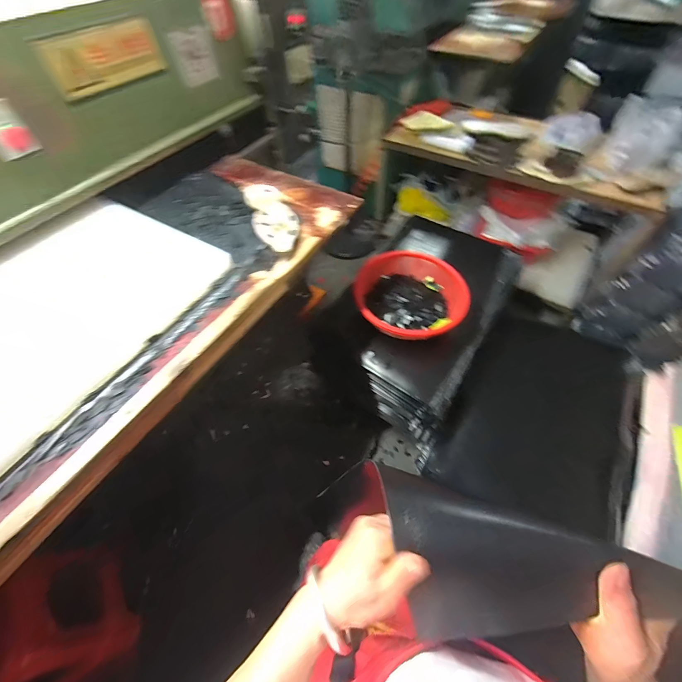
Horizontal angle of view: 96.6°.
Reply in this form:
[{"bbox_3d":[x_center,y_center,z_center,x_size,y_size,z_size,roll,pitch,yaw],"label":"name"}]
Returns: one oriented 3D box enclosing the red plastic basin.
[{"bbox_3d":[0.272,-0.188,1.166,0.394,0.108,0.398,0,57,2],"label":"red plastic basin"}]

